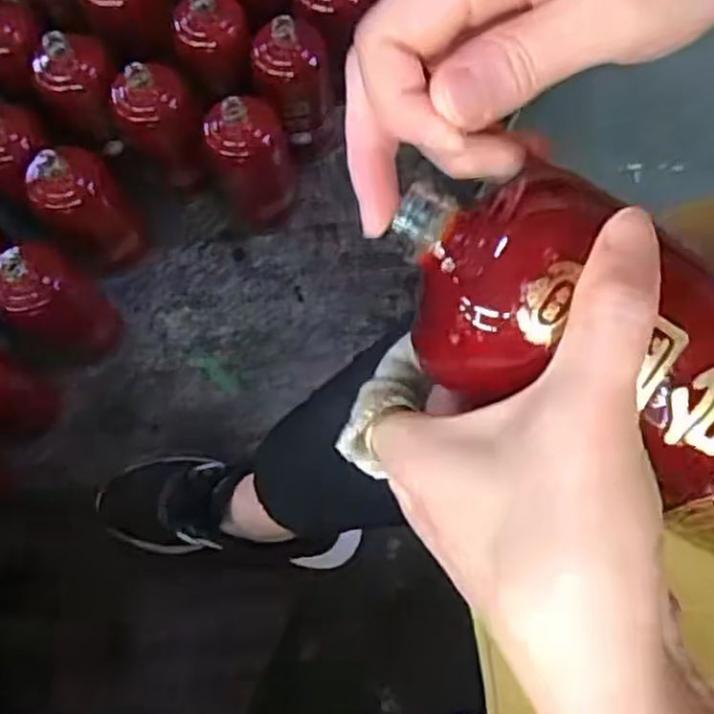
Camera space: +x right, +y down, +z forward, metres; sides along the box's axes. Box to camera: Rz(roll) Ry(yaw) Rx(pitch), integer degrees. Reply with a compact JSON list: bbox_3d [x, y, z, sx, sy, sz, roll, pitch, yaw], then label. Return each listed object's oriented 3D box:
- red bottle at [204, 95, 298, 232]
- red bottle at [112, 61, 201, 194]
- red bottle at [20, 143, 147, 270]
[{"bbox_3d":[-0.113,-0.216,0.800,0.084,0.190,0.076,-15,72,-2],"label":"red bottle"},{"bbox_3d":[-0.222,-0.263,0.819,0.078,0.175,0.070,-30,74,-7],"label":"red bottle"},{"bbox_3d":[-0.293,-0.161,0.788,0.084,0.175,0.077,-39,75,-10],"label":"red bottle"}]

